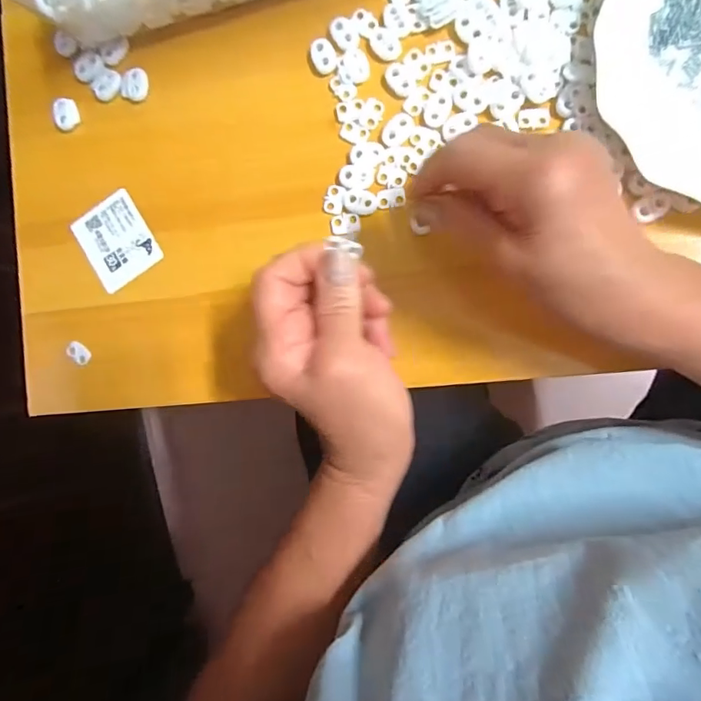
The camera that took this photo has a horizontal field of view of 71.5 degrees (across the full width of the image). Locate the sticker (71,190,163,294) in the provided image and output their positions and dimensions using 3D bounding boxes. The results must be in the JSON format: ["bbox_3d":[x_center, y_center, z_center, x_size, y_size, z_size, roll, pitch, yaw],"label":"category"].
[{"bbox_3d":[-0.166,-0.078,0.346,0.048,0.004,0.059,-32,85,4],"label":"sticker"}]

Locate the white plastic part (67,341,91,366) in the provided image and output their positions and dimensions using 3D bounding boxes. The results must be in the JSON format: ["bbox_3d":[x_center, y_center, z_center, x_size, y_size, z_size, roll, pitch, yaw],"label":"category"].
[{"bbox_3d":[-0.193,0.002,0.346,0.010,0.008,0.017,-41,83,7],"label":"white plastic part"}]

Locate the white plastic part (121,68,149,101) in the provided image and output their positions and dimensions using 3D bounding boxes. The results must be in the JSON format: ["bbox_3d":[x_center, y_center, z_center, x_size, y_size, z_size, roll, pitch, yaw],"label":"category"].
[{"bbox_3d":[-0.151,-0.186,0.341,0.017,0.005,0.022,14,91,10],"label":"white plastic part"}]

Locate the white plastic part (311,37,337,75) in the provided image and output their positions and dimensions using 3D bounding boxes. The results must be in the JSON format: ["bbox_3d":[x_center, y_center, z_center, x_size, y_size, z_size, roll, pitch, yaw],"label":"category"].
[{"bbox_3d":[-0.018,-0.195,0.320,0.016,0.004,0.022,-17,86,9],"label":"white plastic part"}]

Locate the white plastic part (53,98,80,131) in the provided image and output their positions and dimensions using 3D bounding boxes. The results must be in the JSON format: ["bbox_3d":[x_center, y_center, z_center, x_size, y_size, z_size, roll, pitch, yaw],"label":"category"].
[{"bbox_3d":[-0.203,-0.169,0.347,0.016,0.004,0.024,-17,86,9],"label":"white plastic part"}]

